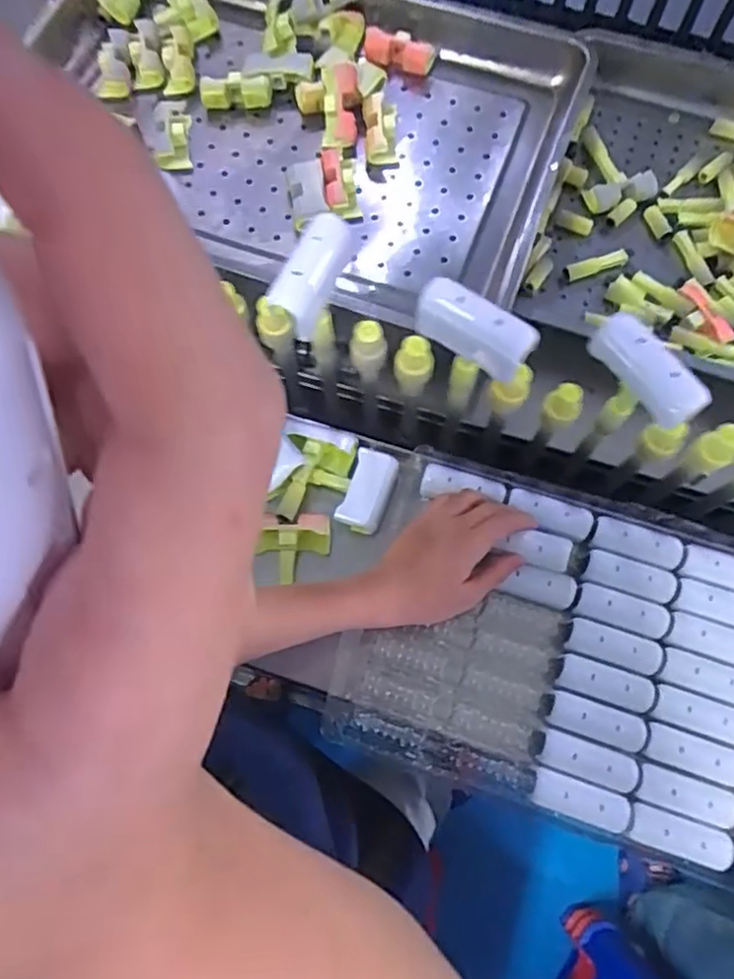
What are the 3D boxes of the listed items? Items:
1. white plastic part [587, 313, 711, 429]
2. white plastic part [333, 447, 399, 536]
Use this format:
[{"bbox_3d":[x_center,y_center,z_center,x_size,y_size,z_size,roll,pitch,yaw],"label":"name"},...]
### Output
[{"bbox_3d":[0.174,-0.073,0.408,0.076,0.031,0.025,43,78,12],"label":"white plastic part"},{"bbox_3d":[0.001,-0.001,0.625,0.040,0.020,0.077,17,74,5],"label":"white plastic part"}]

